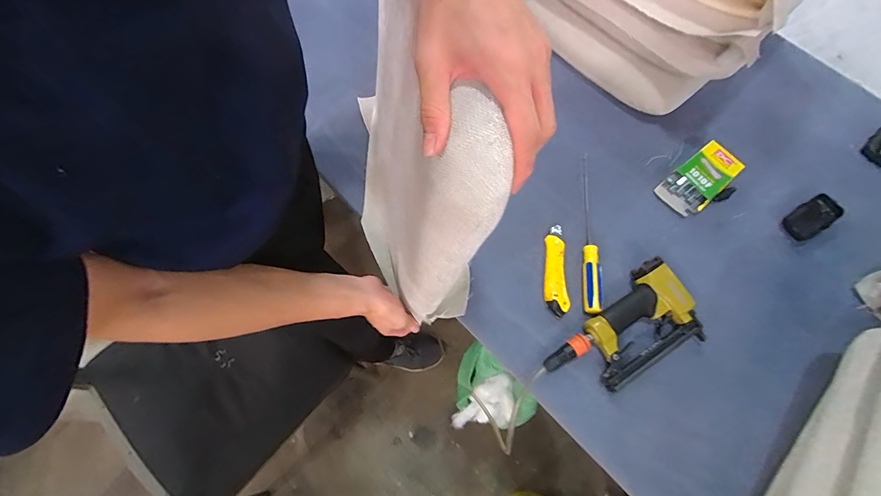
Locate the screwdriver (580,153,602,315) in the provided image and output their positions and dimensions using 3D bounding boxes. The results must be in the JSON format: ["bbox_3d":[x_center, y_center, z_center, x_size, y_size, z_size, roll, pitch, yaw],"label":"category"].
[{"bbox_3d":[0.253,-0.036,0.640,0.024,0.025,0.290,7,69,0],"label":"screwdriver"}]

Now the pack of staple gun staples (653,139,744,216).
[{"bbox_3d":[0.470,-0.126,0.687,0.153,0.027,0.076,-38,75,-15],"label":"pack of staple gun staples"}]

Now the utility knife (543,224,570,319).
[{"bbox_3d":[0.187,0.033,0.617,0.036,0.017,0.154,5,69,-1],"label":"utility knife"}]

